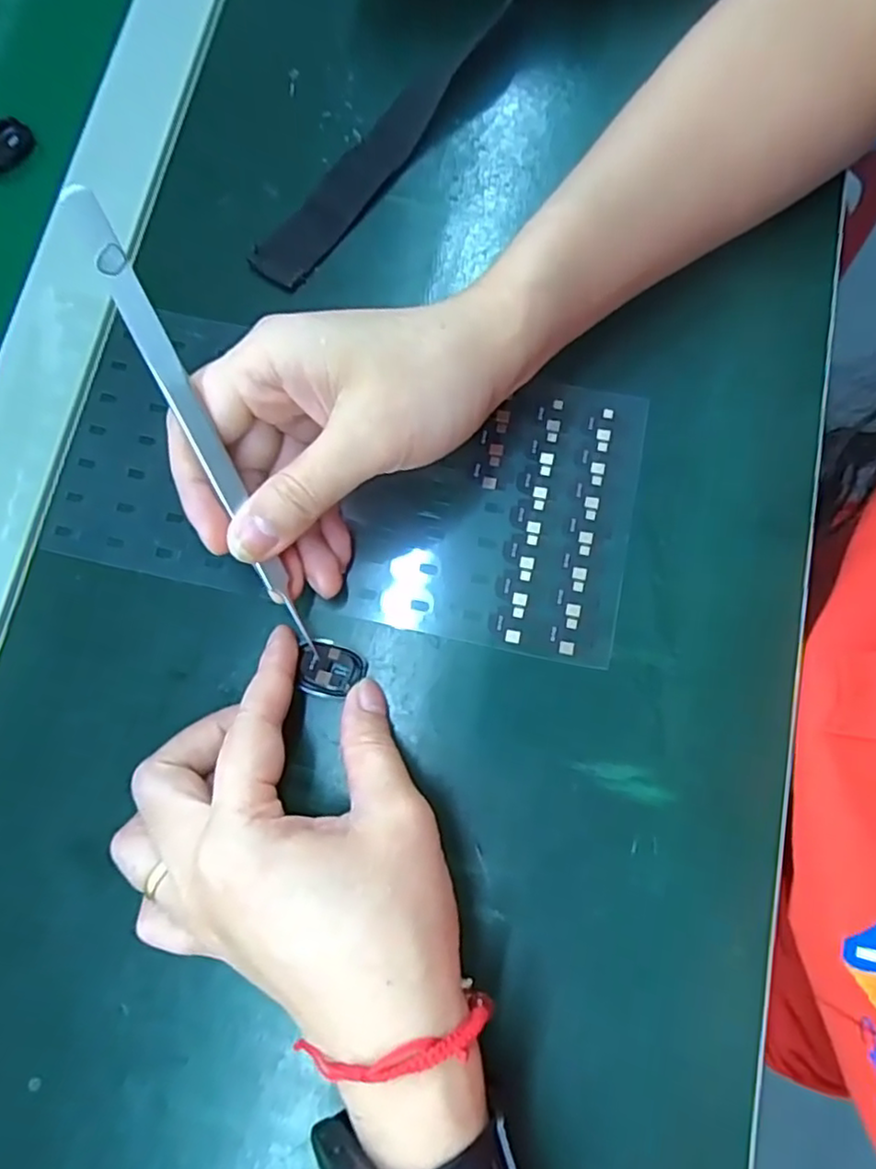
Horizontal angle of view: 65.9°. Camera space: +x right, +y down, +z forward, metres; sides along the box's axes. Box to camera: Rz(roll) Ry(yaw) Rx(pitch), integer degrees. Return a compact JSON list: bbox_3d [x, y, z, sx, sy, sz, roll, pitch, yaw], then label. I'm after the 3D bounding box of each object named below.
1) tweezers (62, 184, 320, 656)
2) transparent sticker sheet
[{"bbox_3d":[-0.075,-0.045,0.220,0.009,0.005,0.156,-25,109,-5],"label":"tweezers"},{"bbox_3d":[-0.036,-0.045,0.270,0.226,0.006,0.110,11,78,2],"label":"transparent sticker sheet"}]

